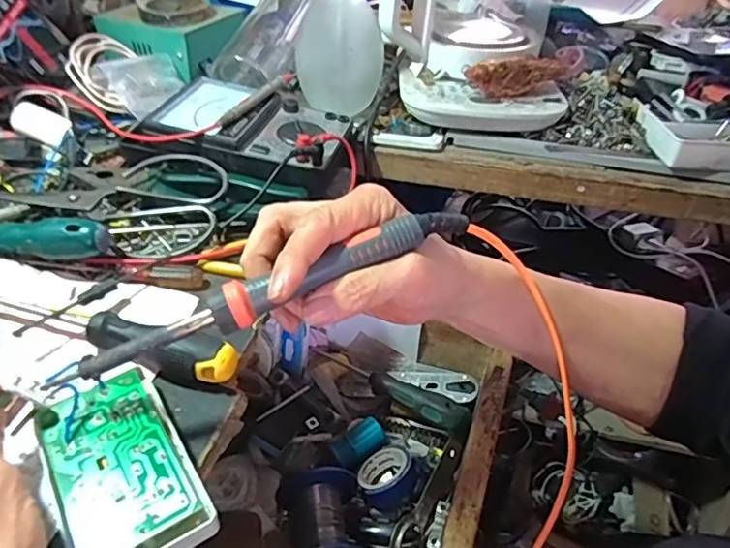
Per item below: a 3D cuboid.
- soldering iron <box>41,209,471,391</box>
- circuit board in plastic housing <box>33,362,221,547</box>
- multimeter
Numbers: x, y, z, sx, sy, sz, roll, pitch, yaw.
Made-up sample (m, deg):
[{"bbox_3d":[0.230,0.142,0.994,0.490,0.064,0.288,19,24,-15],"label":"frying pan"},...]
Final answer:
[{"bbox_3d":[-0.051,0.012,0.306,0.234,0.020,0.017,-24,49,-9],"label":"soldering iron"},{"bbox_3d":[-0.125,0.099,0.293,0.064,0.014,0.109,-22,46,-27],"label":"circuit board in plastic housing"},{"bbox_3d":[-0.103,-0.136,0.535,0.182,0.039,0.126,14,41,13],"label":"multimeter"}]

